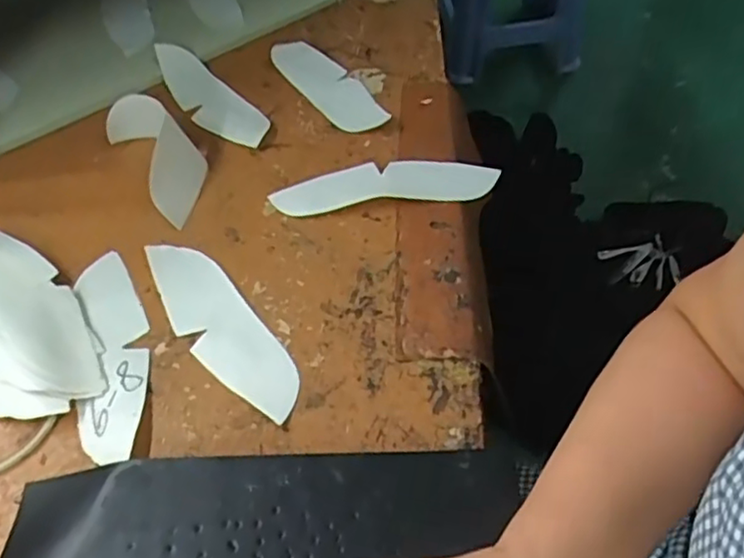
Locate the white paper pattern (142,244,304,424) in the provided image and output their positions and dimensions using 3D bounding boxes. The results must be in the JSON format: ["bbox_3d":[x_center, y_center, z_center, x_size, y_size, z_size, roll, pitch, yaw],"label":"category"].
[{"bbox_3d":[-0.119,0.034,0.512,0.056,0.009,0.195,-32,55,-19],"label":"white paper pattern"}]

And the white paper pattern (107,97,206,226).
[{"bbox_3d":[-0.198,-0.124,0.621,0.068,0.058,0.155,-27,52,-20],"label":"white paper pattern"}]

